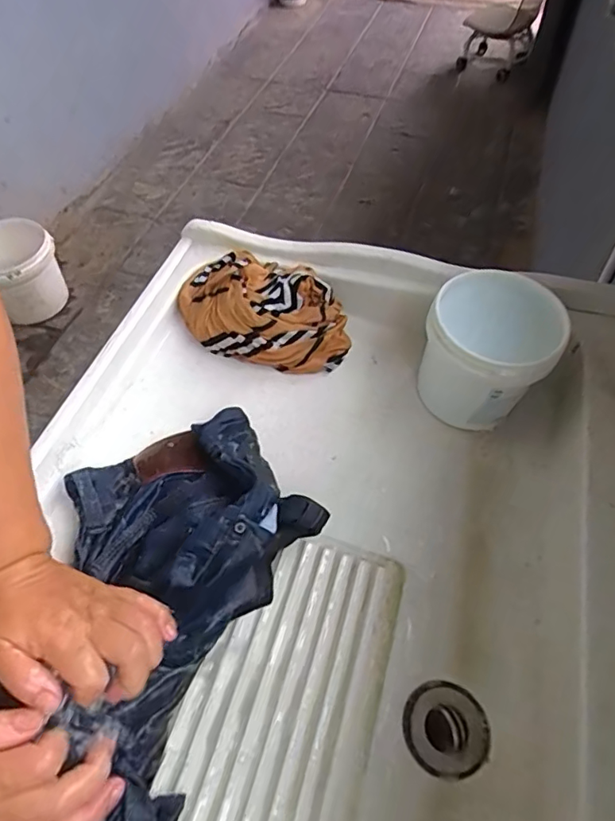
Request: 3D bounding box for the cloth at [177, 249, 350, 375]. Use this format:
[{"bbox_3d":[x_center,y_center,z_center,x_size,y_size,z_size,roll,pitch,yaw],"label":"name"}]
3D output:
[{"bbox_3d":[-0.050,-0.108,0.595,0.184,0.089,0.112,3,54,6],"label":"cloth"}]

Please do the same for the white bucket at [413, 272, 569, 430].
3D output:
[{"bbox_3d":[0.187,-0.056,0.545,0.120,0.118,0.116,-2,54,2],"label":"white bucket"}]

